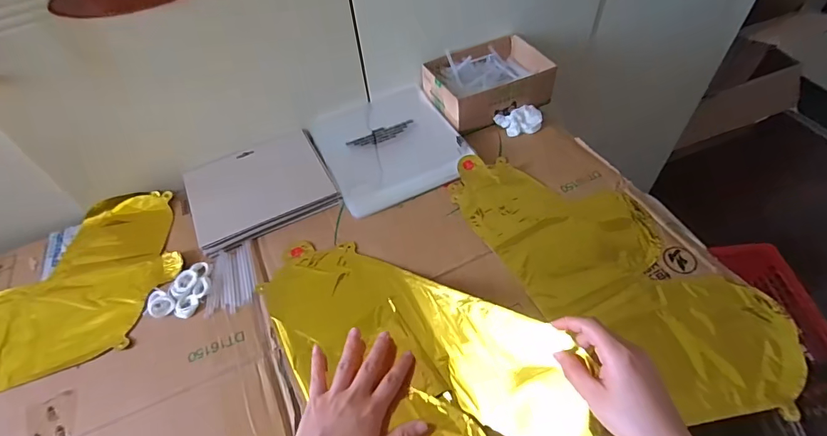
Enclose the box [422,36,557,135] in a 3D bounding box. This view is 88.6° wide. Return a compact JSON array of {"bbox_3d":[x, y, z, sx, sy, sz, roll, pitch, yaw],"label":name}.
[{"bbox_3d":[0.122,-0.223,0.703,0.188,0.065,0.142,-23,53,-13],"label":"box"}]

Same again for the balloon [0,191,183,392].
[{"bbox_3d":[-0.501,0.115,0.532,0.396,0.019,0.242,-24,53,-14],"label":"balloon"}]

